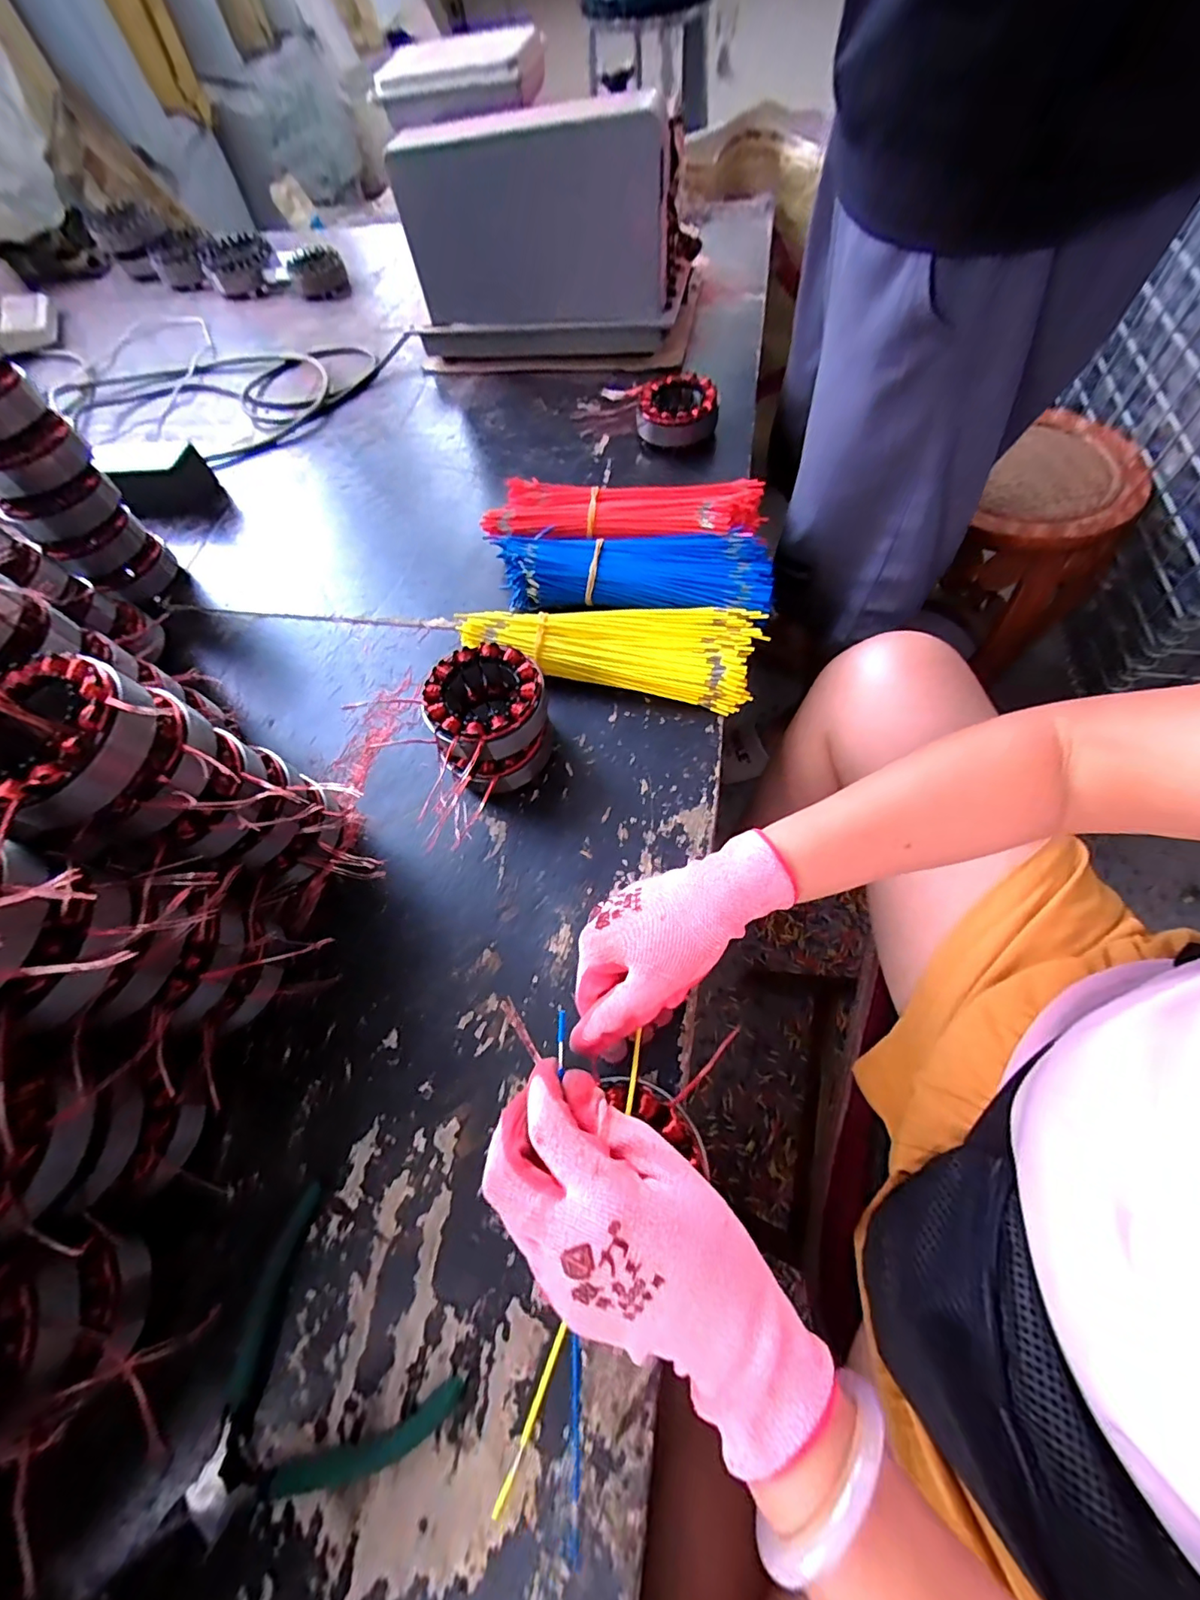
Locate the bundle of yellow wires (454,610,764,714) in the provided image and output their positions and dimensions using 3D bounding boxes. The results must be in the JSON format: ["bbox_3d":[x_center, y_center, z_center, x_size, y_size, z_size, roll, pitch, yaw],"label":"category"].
[{"bbox_3d":[0.009,-0.136,0.467,0.242,0.040,0.082,12,65,11],"label":"bundle of yellow wires"}]

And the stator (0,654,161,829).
[{"bbox_3d":[-0.276,-0.032,0.279,0.094,0.038,0.086,27,69,18],"label":"stator"}]

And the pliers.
[{"bbox_3d":[-0.161,0.308,0.285,0.135,0.010,0.120,37,72,21],"label":"pliers"}]

